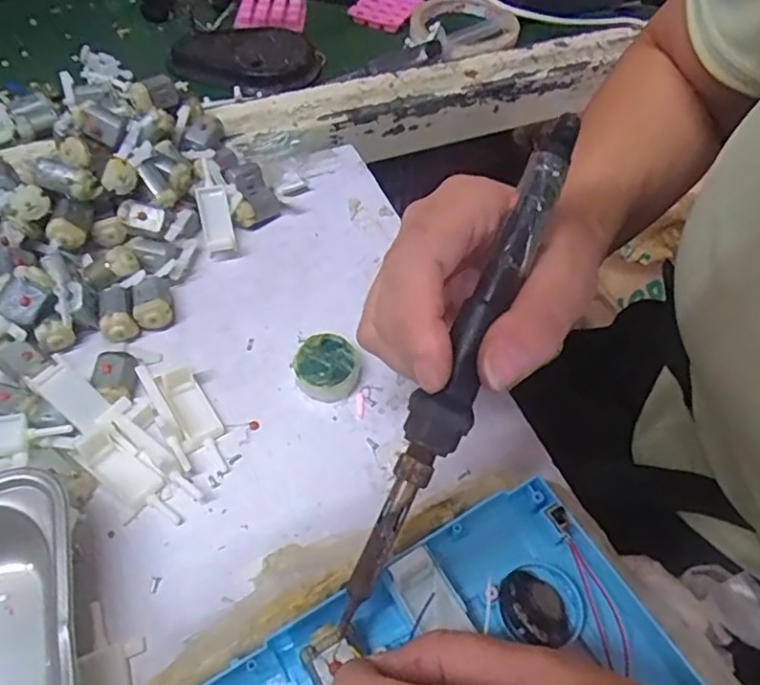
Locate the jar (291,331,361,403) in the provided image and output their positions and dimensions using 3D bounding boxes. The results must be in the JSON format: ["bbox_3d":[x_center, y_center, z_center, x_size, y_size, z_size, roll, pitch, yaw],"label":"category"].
[{"bbox_3d":[-0.028,0.012,0.306,0.034,0.019,0.032,3,54,-4],"label":"jar"}]

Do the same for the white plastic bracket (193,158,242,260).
[{"bbox_3d":[-0.101,-0.080,0.358,0.018,0.015,0.059,-13,81,-14],"label":"white plastic bracket"}]

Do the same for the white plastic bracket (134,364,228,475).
[{"bbox_3d":[-0.095,0.035,0.286,0.026,0.016,0.061,-26,60,-22],"label":"white plastic bracket"}]

